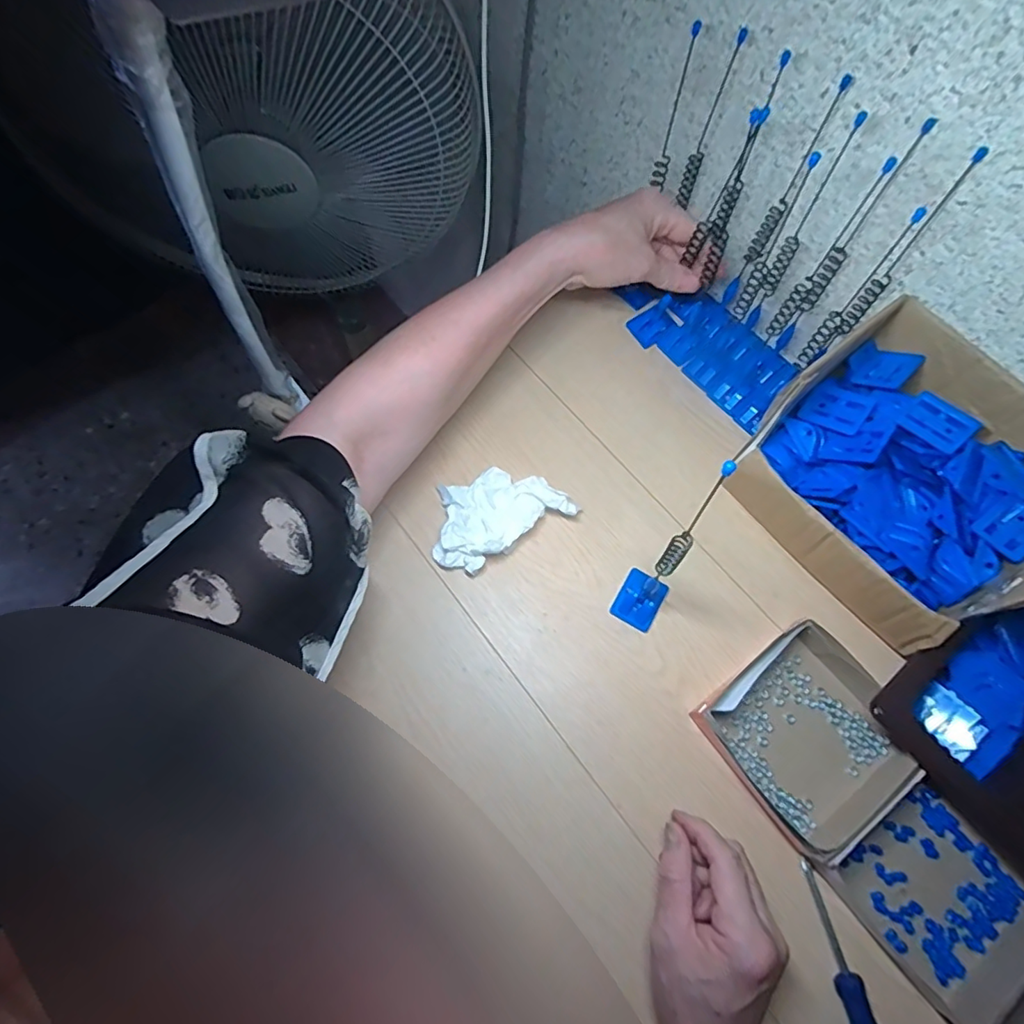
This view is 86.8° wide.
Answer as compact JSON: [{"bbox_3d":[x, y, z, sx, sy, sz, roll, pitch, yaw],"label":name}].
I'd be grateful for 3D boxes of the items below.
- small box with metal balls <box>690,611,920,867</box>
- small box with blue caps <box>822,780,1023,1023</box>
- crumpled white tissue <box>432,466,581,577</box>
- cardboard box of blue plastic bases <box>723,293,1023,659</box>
[{"bbox_3d":[0.227,0.166,0.405,0.132,0.032,0.134,-36,73,-11],"label":"small box with metal balls"},{"bbox_3d":[0.296,0.261,0.372,0.110,0.036,0.116,-38,73,-11],"label":"small box with blue caps"},{"bbox_3d":[-0.017,0.000,0.472,0.120,0.039,0.076,-30,72,-9],"label":"crumpled white tissue"},{"bbox_3d":[0.302,-0.018,0.424,0.167,0.122,0.215,-40,73,-13],"label":"cardboard box of blue plastic bases"}]

